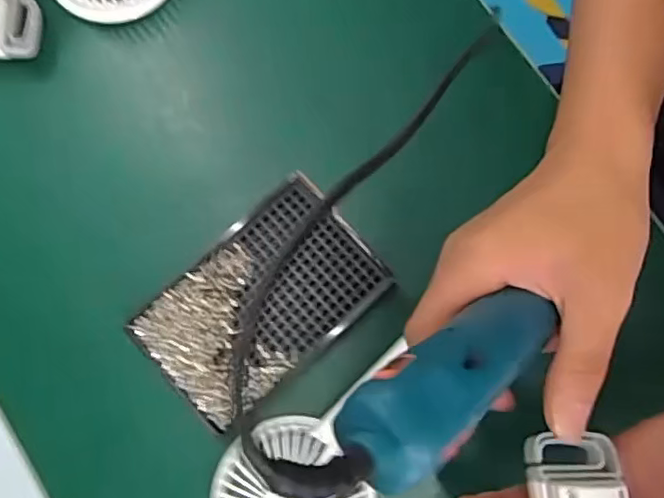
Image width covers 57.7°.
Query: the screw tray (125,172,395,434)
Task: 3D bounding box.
[{"bbox_3d":[-0.042,0.030,0.352,0.133,0.012,0.087,-41,81,-6],"label":"screw tray"}]

